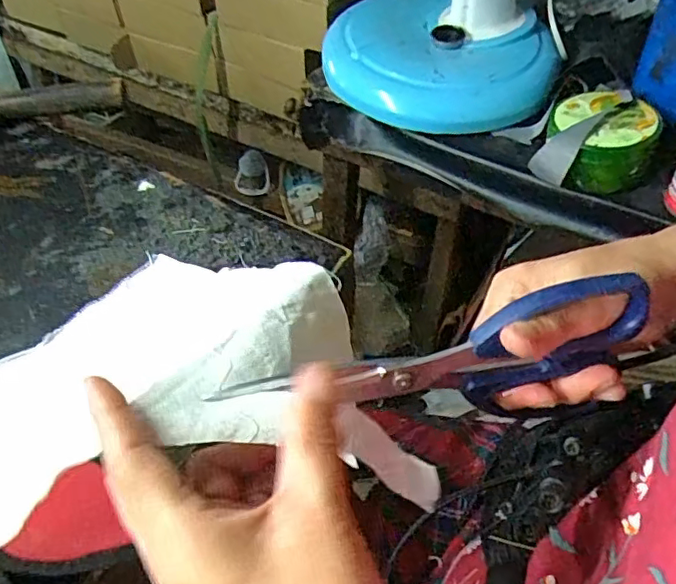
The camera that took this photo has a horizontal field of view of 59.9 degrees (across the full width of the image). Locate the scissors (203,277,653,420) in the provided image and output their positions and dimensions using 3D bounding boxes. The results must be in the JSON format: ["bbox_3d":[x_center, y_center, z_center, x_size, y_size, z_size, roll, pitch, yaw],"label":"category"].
[{"bbox_3d":[0.041,0.038,0.260,0.178,0.064,0.019,-12,48,-3],"label":"scissors"}]

